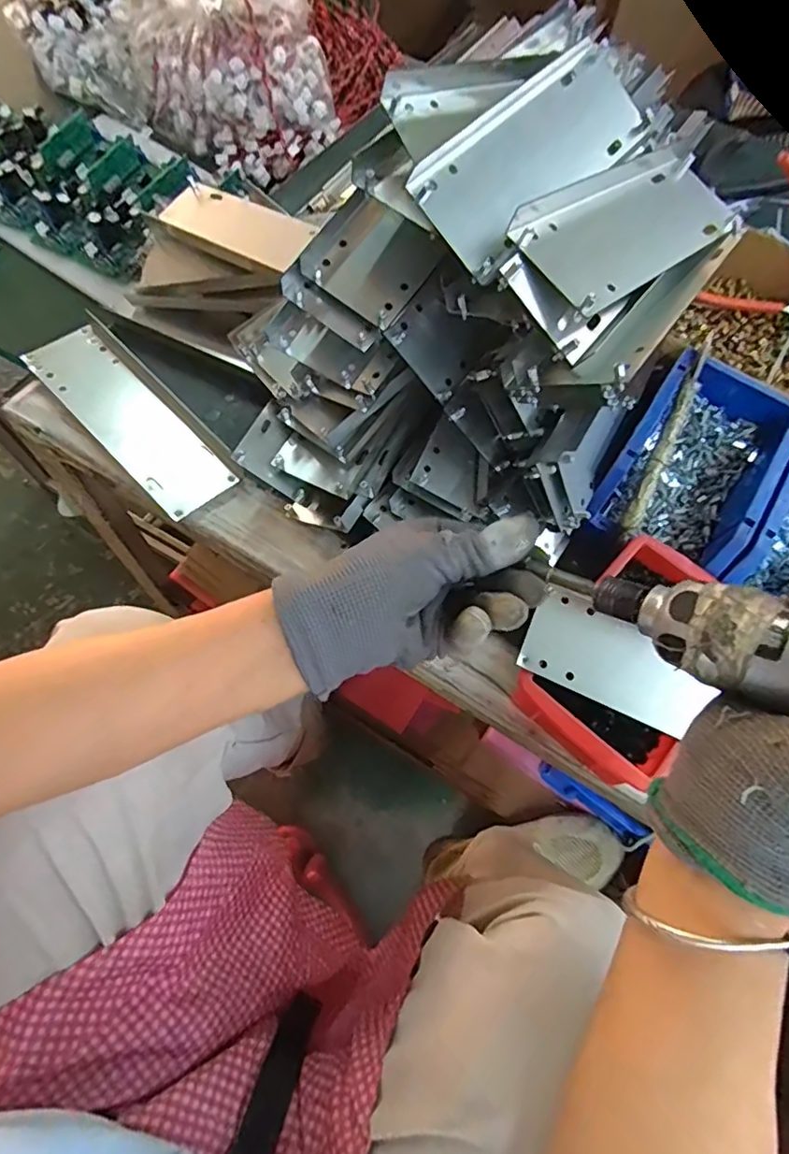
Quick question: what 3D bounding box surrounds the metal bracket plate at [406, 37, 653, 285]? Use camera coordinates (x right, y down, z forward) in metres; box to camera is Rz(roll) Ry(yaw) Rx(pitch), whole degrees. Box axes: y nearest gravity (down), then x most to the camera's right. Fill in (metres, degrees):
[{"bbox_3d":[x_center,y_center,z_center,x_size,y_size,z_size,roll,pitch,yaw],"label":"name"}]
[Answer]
[{"bbox_3d":[0.082,-0.242,0.320,0.066,0.009,0.183,47,70,-14],"label":"metal bracket plate"}]

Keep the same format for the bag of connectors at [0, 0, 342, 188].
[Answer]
[{"bbox_3d":[-0.278,-0.652,0.670,0.493,0.114,0.221,40,71,13],"label":"bag of connectors"}]

